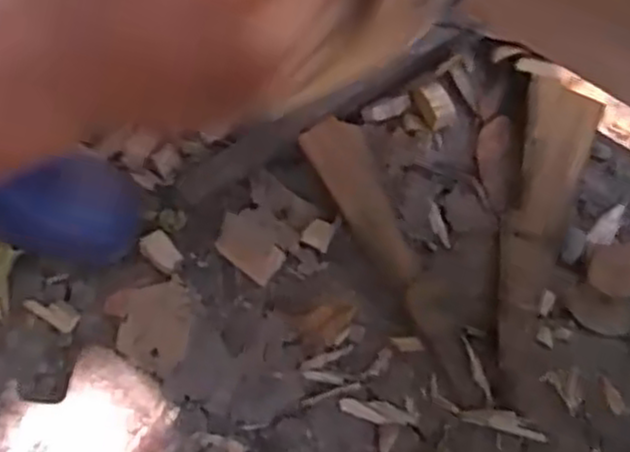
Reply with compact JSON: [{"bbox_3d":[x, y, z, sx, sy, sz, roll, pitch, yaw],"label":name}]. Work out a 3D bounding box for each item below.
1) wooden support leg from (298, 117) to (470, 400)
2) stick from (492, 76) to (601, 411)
[{"bbox_3d":[0.071,0.022,0.738,0.054,0.021,0.296,-24,70,-6],"label":"wooden support leg"},{"bbox_3d":[0.205,0.009,0.736,0.085,0.040,0.310,17,71,9],"label":"stick"}]

